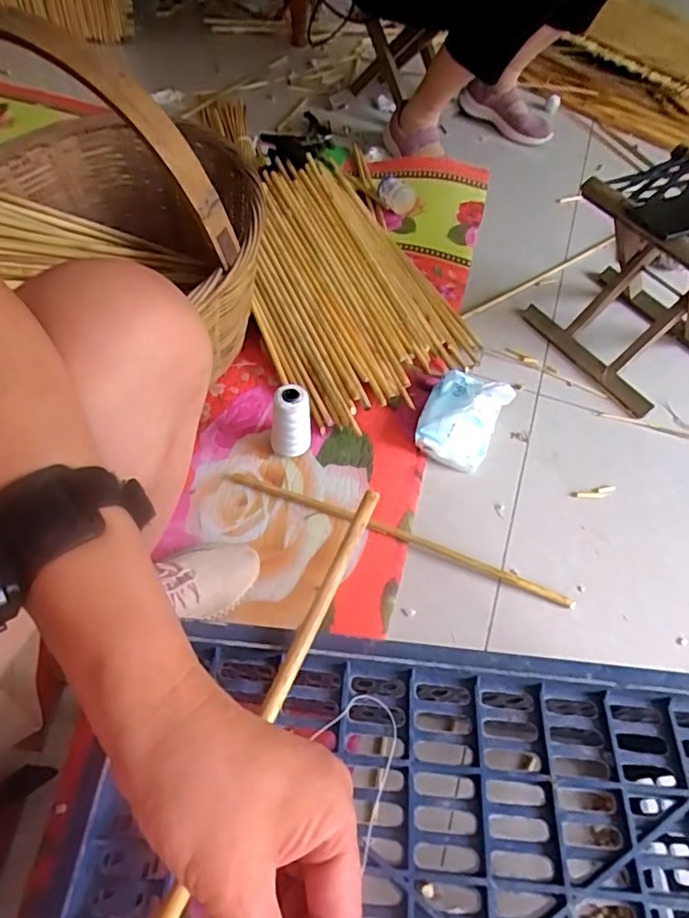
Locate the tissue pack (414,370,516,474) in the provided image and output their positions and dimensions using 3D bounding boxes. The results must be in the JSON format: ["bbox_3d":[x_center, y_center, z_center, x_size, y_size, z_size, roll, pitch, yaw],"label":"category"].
[{"bbox_3d":[0.170,-0.057,0.801,0.111,0.060,0.137,25,59,11],"label":"tissue pack"}]

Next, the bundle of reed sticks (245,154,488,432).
[{"bbox_3d":[0.008,-0.298,0.907,0.337,0.115,0.503,-17,60,-15],"label":"bundle of reed sticks"}]

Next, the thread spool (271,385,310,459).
[{"bbox_3d":[-0.074,-0.047,0.740,0.055,0.111,0.047,0,57,-5],"label":"thread spool"}]

